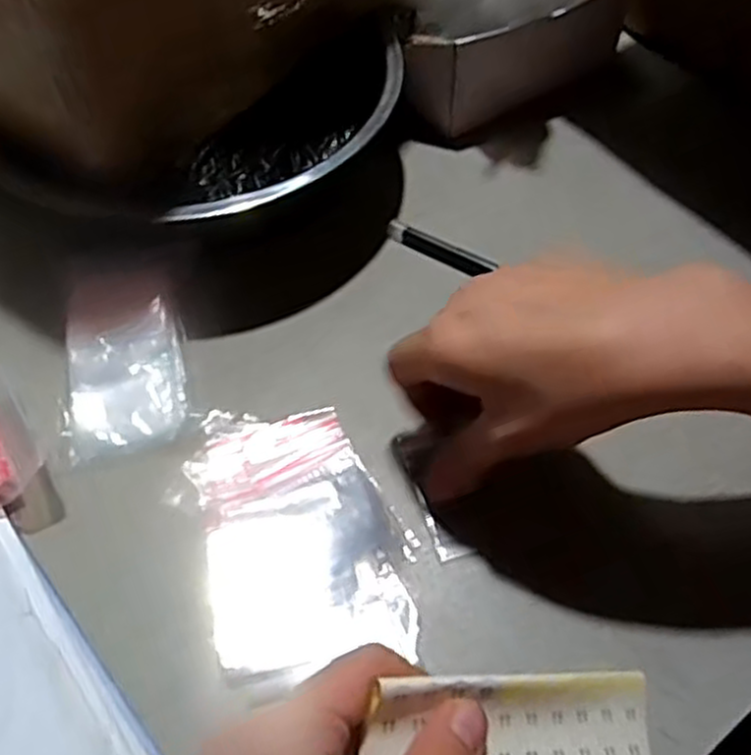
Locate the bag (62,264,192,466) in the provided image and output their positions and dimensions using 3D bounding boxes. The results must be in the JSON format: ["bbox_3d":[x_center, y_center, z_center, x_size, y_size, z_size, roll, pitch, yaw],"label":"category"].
[{"bbox_3d":[-0.131,-0.011,0.405,0.060,0.020,0.097,-10,56,-6],"label":"bag"}]

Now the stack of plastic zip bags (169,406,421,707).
[{"bbox_3d":[-0.039,0.068,0.361,0.091,0.008,0.135,-19,57,-13],"label":"stack of plastic zip bags"}]

